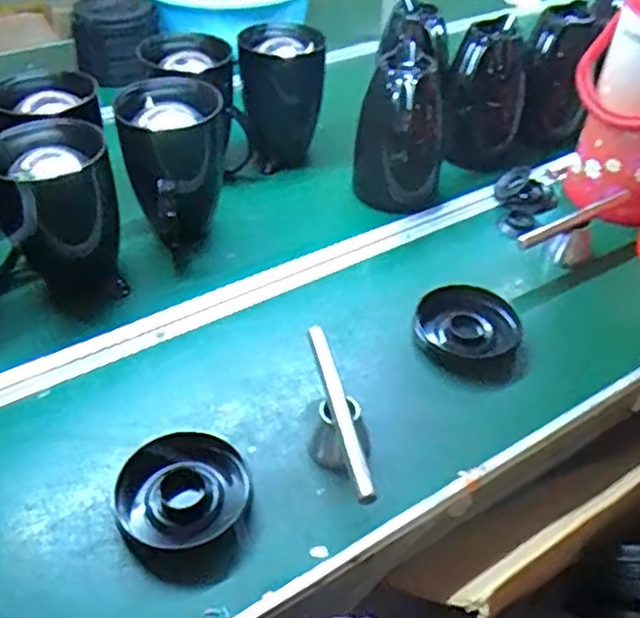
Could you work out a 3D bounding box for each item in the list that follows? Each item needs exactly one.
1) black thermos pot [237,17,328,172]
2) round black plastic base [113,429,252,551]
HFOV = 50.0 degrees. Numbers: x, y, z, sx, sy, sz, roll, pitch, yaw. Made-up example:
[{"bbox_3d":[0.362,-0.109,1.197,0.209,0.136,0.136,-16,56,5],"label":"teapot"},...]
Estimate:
[{"bbox_3d":[-0.058,-0.322,1.066,0.116,0.237,0.116,-4,42,-6],"label":"black thermos pot"},{"bbox_3d":[-0.124,0.165,0.622,0.118,0.032,0.103,-11,43,-13],"label":"round black plastic base"}]

